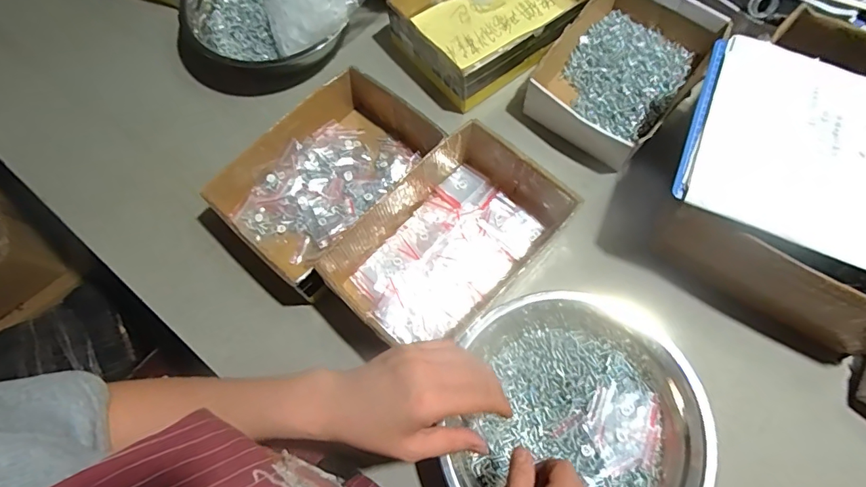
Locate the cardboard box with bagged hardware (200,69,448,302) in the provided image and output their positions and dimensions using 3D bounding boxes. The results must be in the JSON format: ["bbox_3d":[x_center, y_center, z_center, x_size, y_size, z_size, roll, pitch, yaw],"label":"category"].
[{"bbox_3d":[-0.129,-0.083,0.594,0.192,0.083,0.282,40,76,16],"label":"cardboard box with bagged hardware"}]

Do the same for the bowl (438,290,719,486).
[{"bbox_3d":[0.141,0.172,0.458,0.229,0.063,0.232,-1,69,2],"label":"bowl"}]

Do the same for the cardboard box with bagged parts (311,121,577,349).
[{"bbox_3d":[0.012,-0.009,0.532,0.268,0.072,0.178,-39,72,-12],"label":"cardboard box with bagged parts"}]

